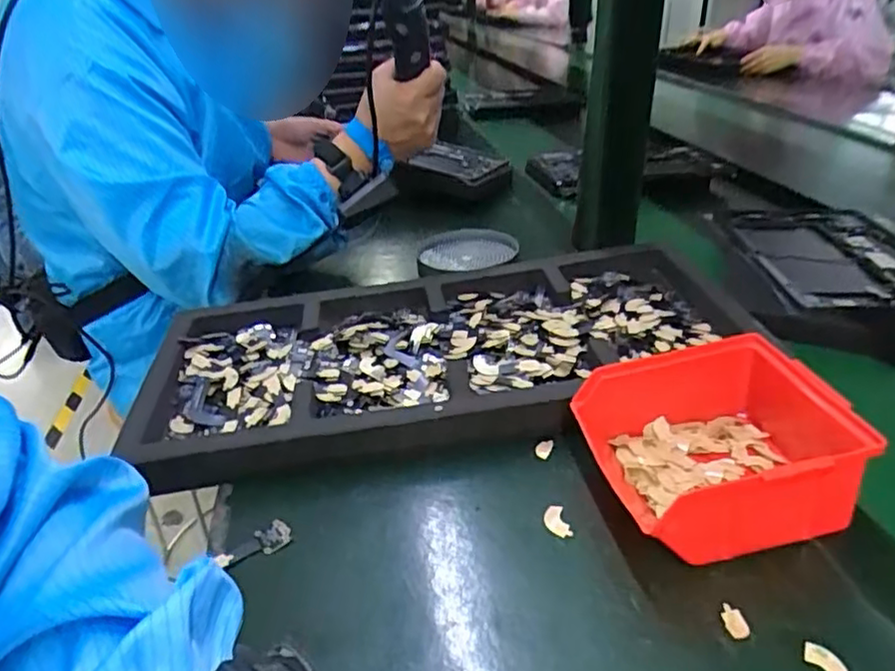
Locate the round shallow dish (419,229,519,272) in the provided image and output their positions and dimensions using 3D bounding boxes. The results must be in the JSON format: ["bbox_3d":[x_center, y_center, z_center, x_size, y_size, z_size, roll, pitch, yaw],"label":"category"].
[{"bbox_3d":[0.025,-0.102,0.749,0.110,0.015,0.094,-3,30,0],"label":"round shallow dish"}]

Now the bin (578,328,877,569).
[{"bbox_3d":[0.170,0.061,0.390,0.153,0.062,0.128,-6,30,-5],"label":"bin"}]

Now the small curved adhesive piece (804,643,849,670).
[{"bbox_3d":[0.179,0.155,0.299,0.012,0.004,0.024,-17,33,-23],"label":"small curved adhesive piece"}]

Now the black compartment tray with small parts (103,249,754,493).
[{"bbox_3d":[-0.003,0.012,0.536,0.491,0.033,0.227,-7,30,-6],"label":"black compartment tray with small parts"}]

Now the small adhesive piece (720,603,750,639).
[{"bbox_3d":[0.145,0.144,0.324,0.011,0.004,0.018,-7,33,-7],"label":"small adhesive piece"}]

